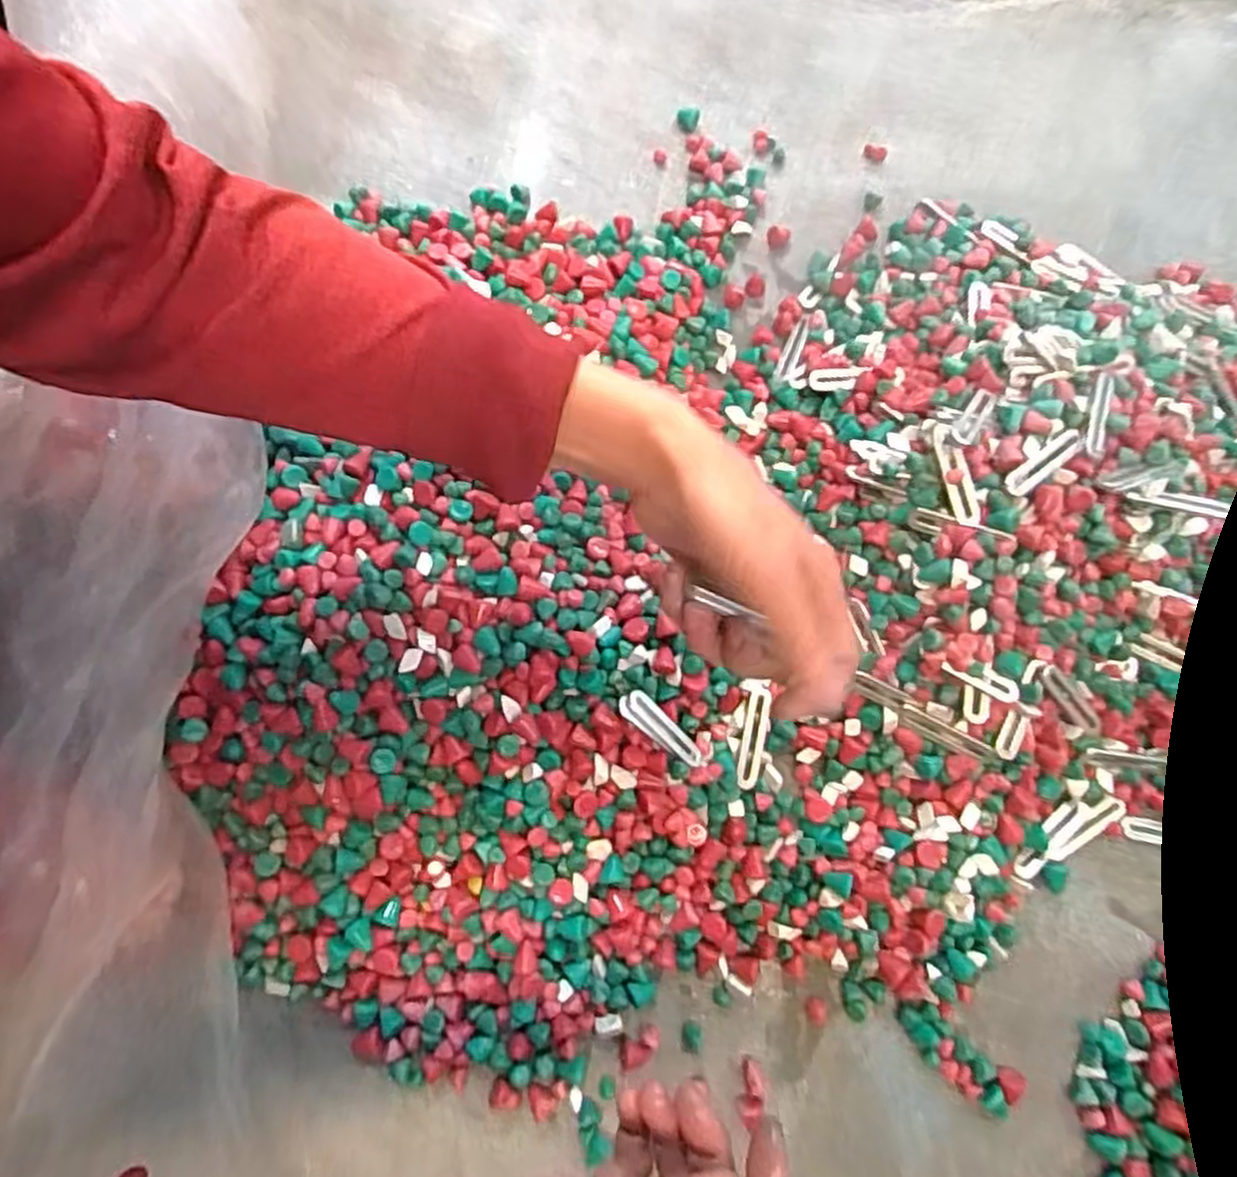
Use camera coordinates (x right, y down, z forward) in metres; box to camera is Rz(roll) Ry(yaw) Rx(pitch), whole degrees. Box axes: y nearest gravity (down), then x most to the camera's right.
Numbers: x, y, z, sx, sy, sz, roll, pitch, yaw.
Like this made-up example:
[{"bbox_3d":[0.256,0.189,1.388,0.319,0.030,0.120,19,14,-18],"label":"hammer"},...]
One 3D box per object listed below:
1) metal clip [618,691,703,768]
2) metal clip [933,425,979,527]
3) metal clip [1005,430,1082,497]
[{"bbox_3d":[0.025,0.078,0.431,0.058,0.006,0.017,42,78,-13],"label":"metal clip"},{"bbox_3d":[0.188,-0.065,0.433,0.012,0.008,0.061,-11,76,-4],"label":"metal clip"},{"bbox_3d":[0.234,-0.070,0.429,0.055,0.008,0.014,-40,80,-11],"label":"metal clip"}]

